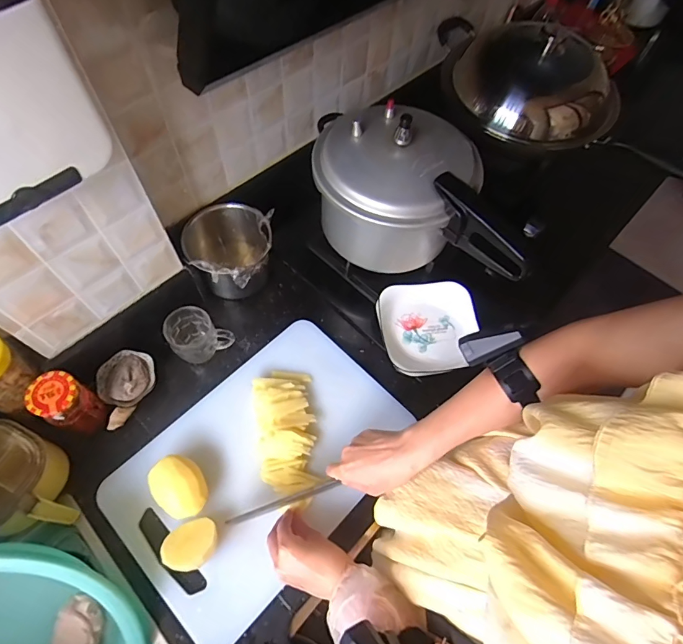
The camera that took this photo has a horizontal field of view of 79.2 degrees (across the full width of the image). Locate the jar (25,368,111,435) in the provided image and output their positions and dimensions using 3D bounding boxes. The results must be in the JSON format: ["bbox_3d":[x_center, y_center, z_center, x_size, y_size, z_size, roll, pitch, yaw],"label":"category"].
[{"bbox_3d":[-0.405,0.123,0.617,0.072,0.092,0.063,23,63,8],"label":"jar"}]

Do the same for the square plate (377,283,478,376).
[{"bbox_3d":[0.159,0.016,0.752,0.177,0.052,0.172,-6,63,-7],"label":"square plate"}]

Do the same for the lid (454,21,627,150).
[{"bbox_3d":[0.419,-0.508,0.886,0.322,0.085,0.371,37,66,15],"label":"lid"}]

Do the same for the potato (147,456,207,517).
[{"bbox_3d":[-0.234,0.243,0.602,0.066,0.049,0.086,-35,70,-19],"label":"potato"}]

